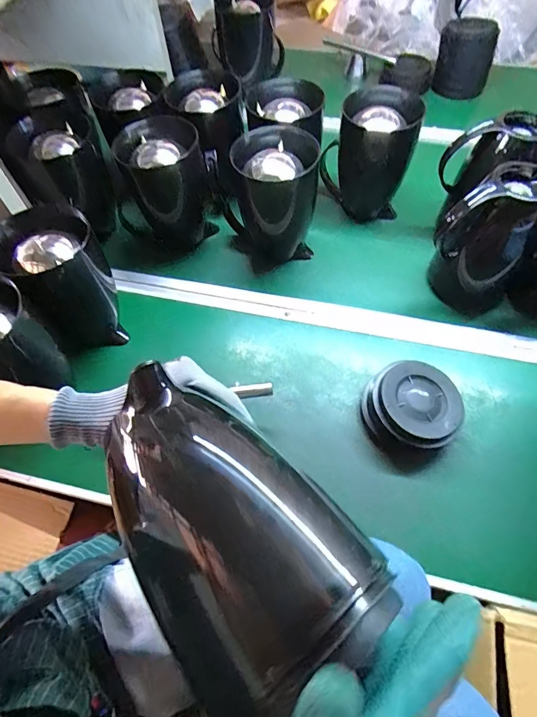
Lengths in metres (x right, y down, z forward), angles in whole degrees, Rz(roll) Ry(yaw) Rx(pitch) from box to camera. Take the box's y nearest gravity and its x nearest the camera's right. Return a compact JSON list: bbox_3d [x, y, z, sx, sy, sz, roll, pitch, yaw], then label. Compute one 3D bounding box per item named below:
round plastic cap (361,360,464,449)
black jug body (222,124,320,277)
[{"bbox_3d":[0.195,0.065,0.549,0.126,0.052,0.118,1,59,1],"label":"round plastic cap"},{"bbox_3d":[0.003,-0.262,0.670,0.145,0.183,0.119,-9,59,-5],"label":"black jug body"}]

